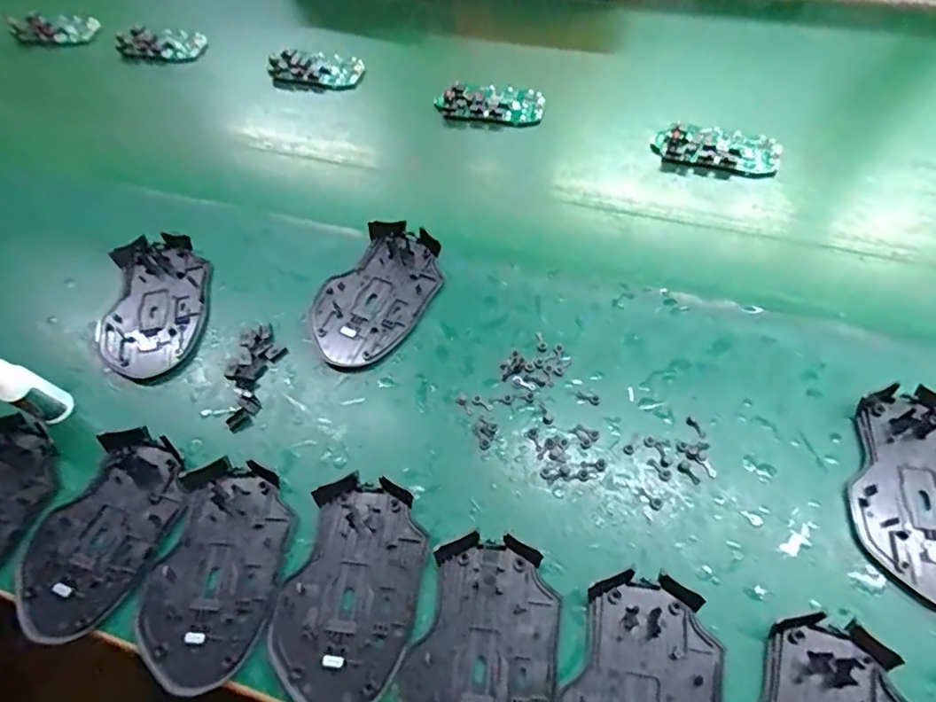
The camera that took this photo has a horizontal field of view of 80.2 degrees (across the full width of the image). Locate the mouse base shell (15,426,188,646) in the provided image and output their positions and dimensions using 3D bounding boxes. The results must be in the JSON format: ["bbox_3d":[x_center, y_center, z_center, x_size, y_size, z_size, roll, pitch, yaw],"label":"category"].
[{"bbox_3d":[-0.214,0.104,0.325,0.071,0.014,0.112,24,64,16],"label":"mouse base shell"}]

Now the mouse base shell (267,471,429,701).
[{"bbox_3d":[-0.063,0.129,0.300,0.071,0.011,0.114,10,61,9],"label":"mouse base shell"}]

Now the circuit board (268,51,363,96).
[{"bbox_3d":[-0.150,-0.276,0.542,0.092,0.016,0.044,6,60,6],"label":"circuit board"}]

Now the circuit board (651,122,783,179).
[{"bbox_3d":[0.203,-0.165,0.455,0.097,0.016,0.039,13,61,10],"label":"circuit board"}]

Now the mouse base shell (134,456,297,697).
[{"bbox_3d":[-0.141,0.122,0.311,0.072,0.011,0.114,7,60,7],"label":"mouse base shell"}]

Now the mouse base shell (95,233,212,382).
[{"bbox_3d":[-0.227,-0.035,0.398,0.072,0.018,0.112,2,60,4],"label":"mouse base shell"}]

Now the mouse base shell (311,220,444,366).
[{"bbox_3d":[-0.065,-0.042,0.394,0.070,0.019,0.111,31,66,19],"label":"mouse base shell"}]

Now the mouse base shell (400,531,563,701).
[{"bbox_3d":[0.007,0.154,0.278,0.071,0.010,0.112,9,61,8],"label":"mouse base shell"}]

